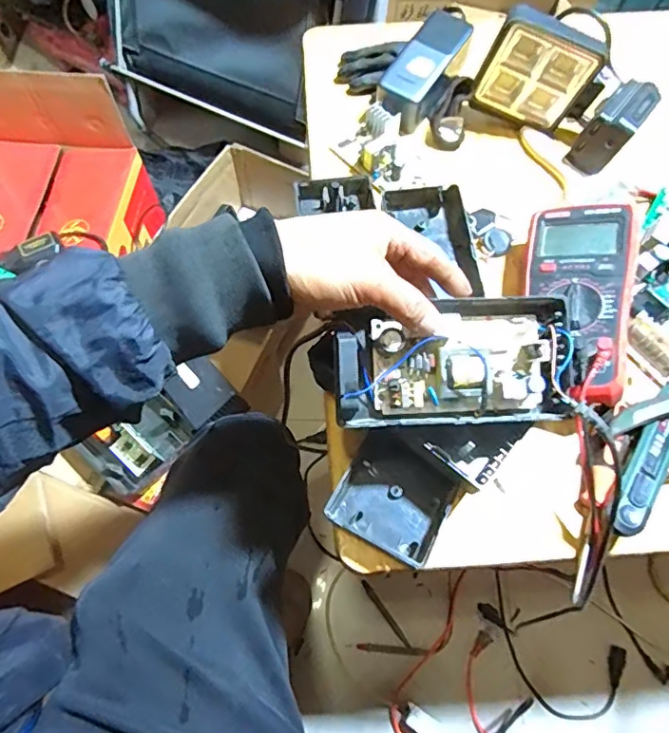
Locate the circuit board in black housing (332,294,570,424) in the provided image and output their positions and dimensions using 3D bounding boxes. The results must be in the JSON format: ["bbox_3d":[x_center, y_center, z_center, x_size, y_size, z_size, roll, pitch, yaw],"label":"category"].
[{"bbox_3d":[0.083,0.000,0.379,0.171,0.057,0.084,-8,66,-8],"label":"circuit board in black housing"}]

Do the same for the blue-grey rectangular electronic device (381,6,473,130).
[{"bbox_3d":[0.100,-0.335,0.594,0.055,0.046,0.139,29,82,12],"label":"blue-grey rectangular electronic device"}]

